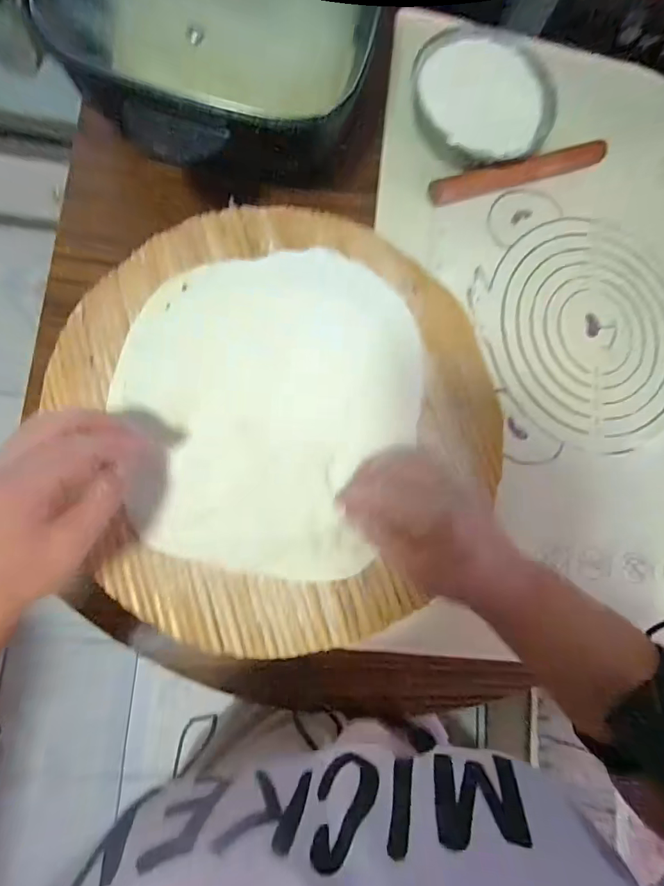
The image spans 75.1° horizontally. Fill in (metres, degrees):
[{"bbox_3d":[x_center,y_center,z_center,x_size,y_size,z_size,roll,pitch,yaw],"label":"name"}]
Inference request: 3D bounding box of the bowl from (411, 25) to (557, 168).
[{"bbox_3d":[0.176,-0.400,0.509,0.139,0.052,0.164,-43,88,-7],"label":"bowl"}]

